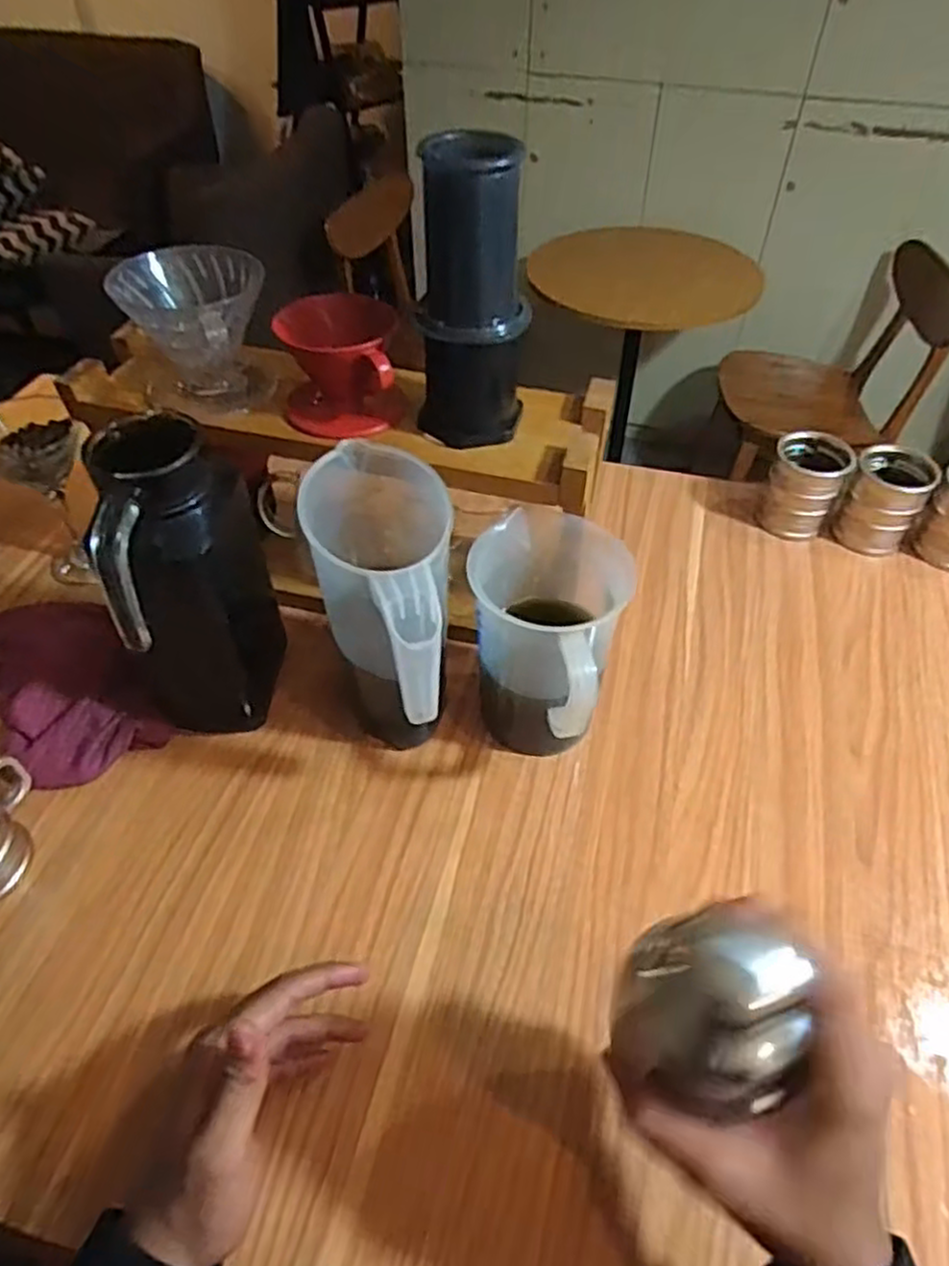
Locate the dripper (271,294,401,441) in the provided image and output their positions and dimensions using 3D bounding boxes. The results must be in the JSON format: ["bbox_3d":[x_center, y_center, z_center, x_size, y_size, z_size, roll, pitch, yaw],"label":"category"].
[{"bbox_3d":[-0.104,-0.200,0.576,0.092,0.081,0.084,0,48,-1],"label":"dripper"}]

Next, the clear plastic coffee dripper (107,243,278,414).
[{"bbox_3d":[-0.215,-0.240,0.607,0.114,0.099,0.095,23,52,19],"label":"clear plastic coffee dripper"}]

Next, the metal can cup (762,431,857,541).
[{"bbox_3d":[0.345,-0.155,0.786,0.072,0.089,0.074,19,50,16],"label":"metal can cup"}]

